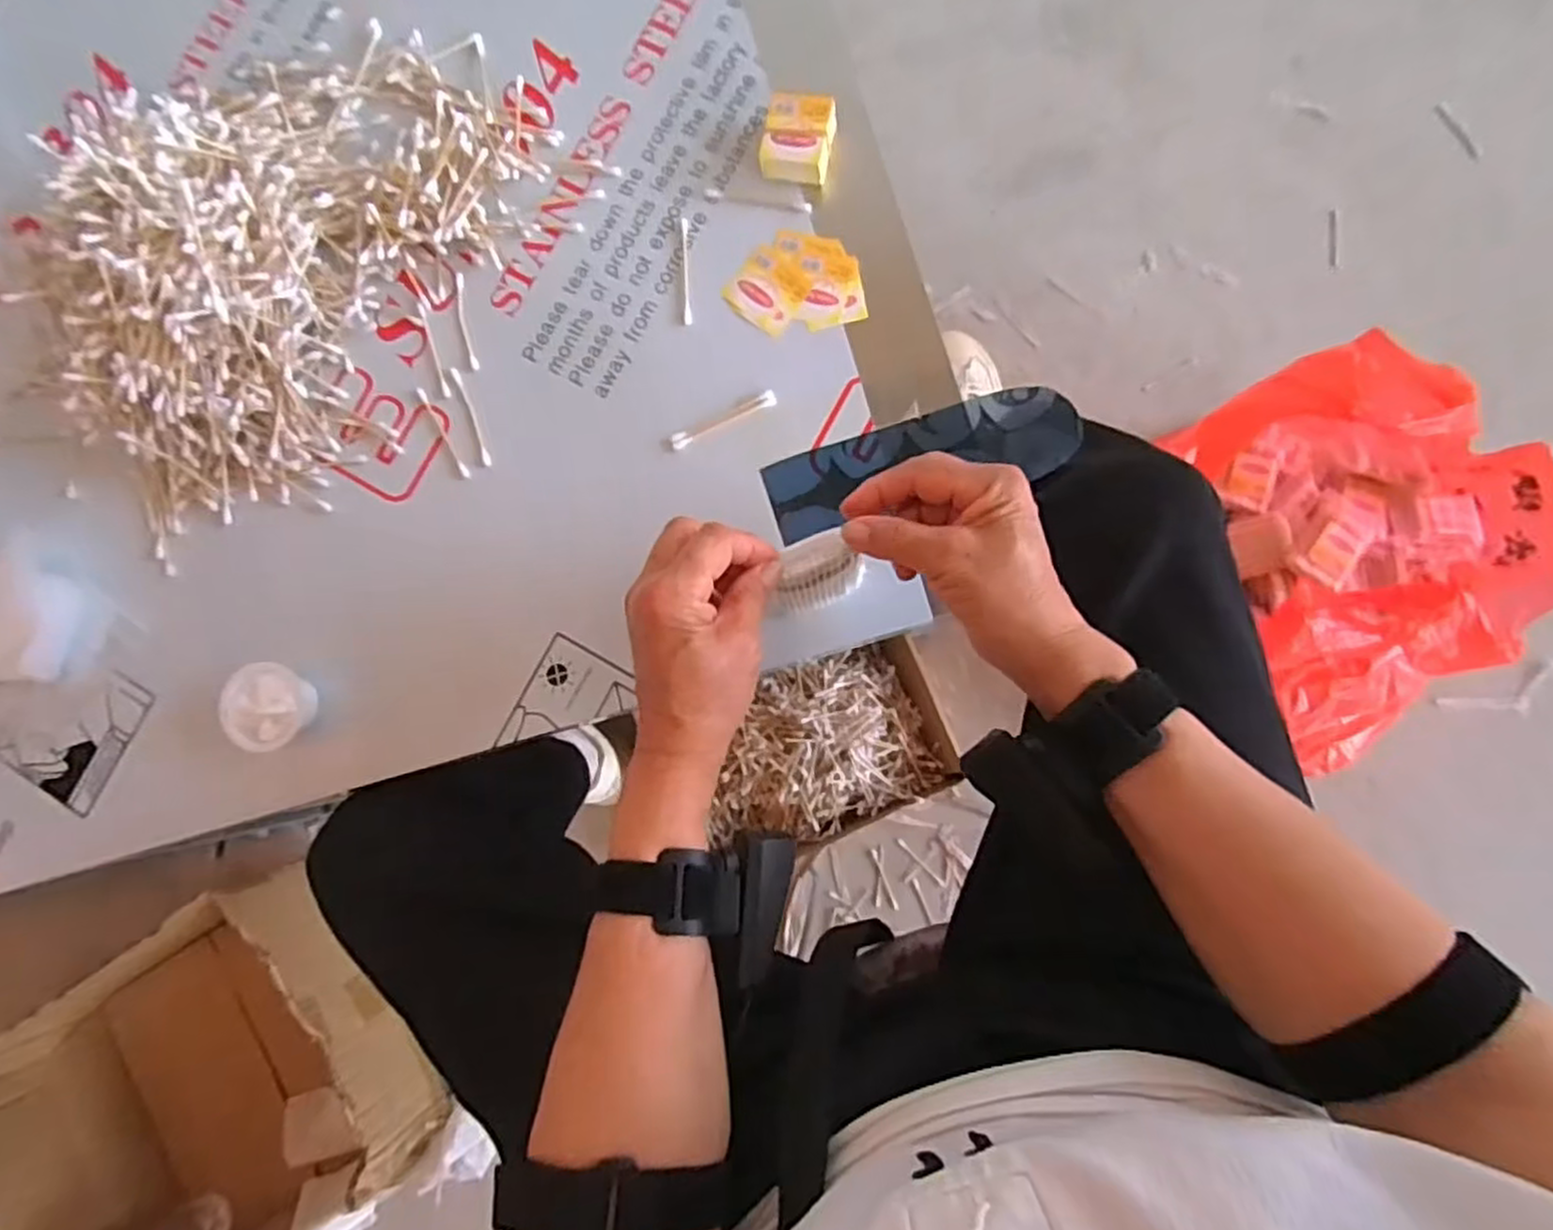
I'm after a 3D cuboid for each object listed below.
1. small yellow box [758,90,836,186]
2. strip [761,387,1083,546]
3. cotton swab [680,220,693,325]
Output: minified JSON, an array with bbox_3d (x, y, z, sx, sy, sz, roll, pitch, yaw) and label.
[{"bbox_3d":[0.014,-0.303,0.486,0.043,0.026,0.050,11,86,8],"label":"small yellow box"},{"bbox_3d":[0.091,-0.095,0.472,0.192,0.006,0.056,-17,85,5],"label":"strip"},{"bbox_3d":[-0.060,-0.226,0.499,0.006,0.004,0.073,-3,82,5],"label":"cotton swab"}]

